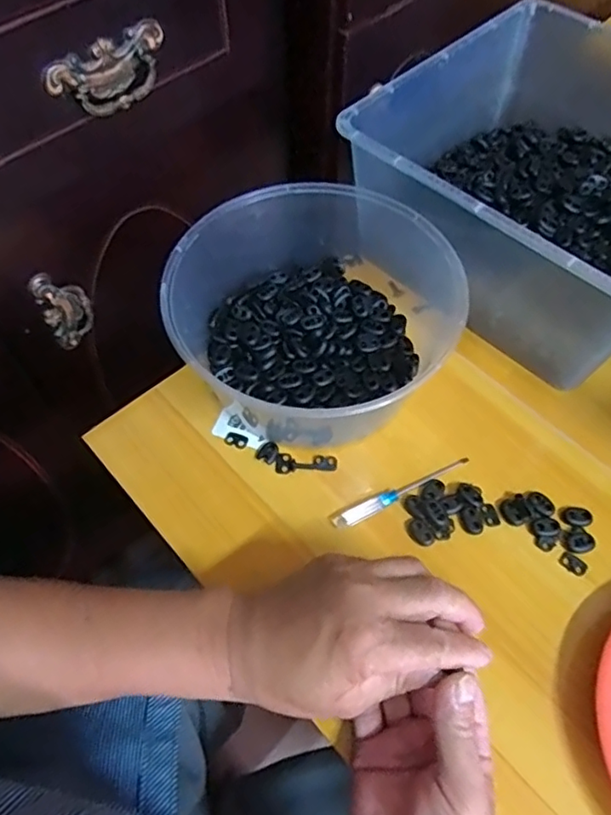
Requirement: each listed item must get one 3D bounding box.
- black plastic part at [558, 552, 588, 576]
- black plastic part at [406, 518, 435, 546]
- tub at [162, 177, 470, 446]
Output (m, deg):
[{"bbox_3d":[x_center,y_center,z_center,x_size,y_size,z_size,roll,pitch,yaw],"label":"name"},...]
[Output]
[{"bbox_3d":[0.198,0.116,0.430,0.019,0.004,0.012,38,66,20],"label":"black plastic part"},{"bbox_3d":[0.085,0.095,0.438,0.014,0.008,0.024,-29,63,-16],"label":"black plastic part"},{"bbox_3d":[0.009,-0.081,0.487,0.225,0.094,0.234,0,59,0],"label":"tub"}]

